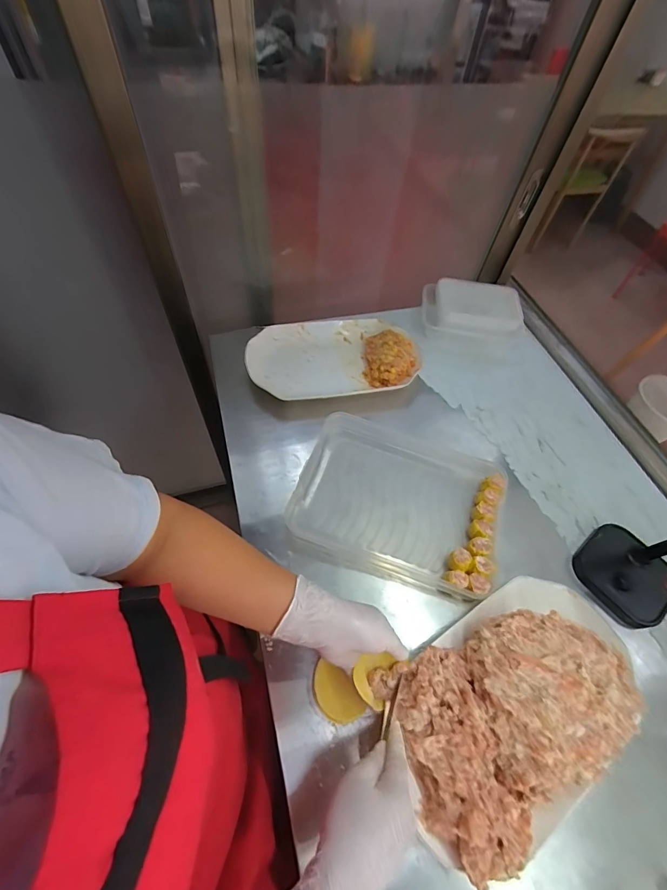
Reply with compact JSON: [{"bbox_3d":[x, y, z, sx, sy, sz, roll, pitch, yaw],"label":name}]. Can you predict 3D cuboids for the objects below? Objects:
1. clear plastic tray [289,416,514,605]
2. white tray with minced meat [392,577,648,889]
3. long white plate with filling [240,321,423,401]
[{"bbox_3d":[0.099,0.076,0.581,0.299,0.038,0.227,20,58,8],"label":"clear plastic tray"},{"bbox_3d":[0.210,0.291,0.428,0.321,0.085,0.193,-26,63,-19],"label":"white tray with minced meat"},{"bbox_3d":[0.001,-0.170,0.707,0.312,0.047,0.187,-7,58,-9],"label":"long white plate with filling"}]

